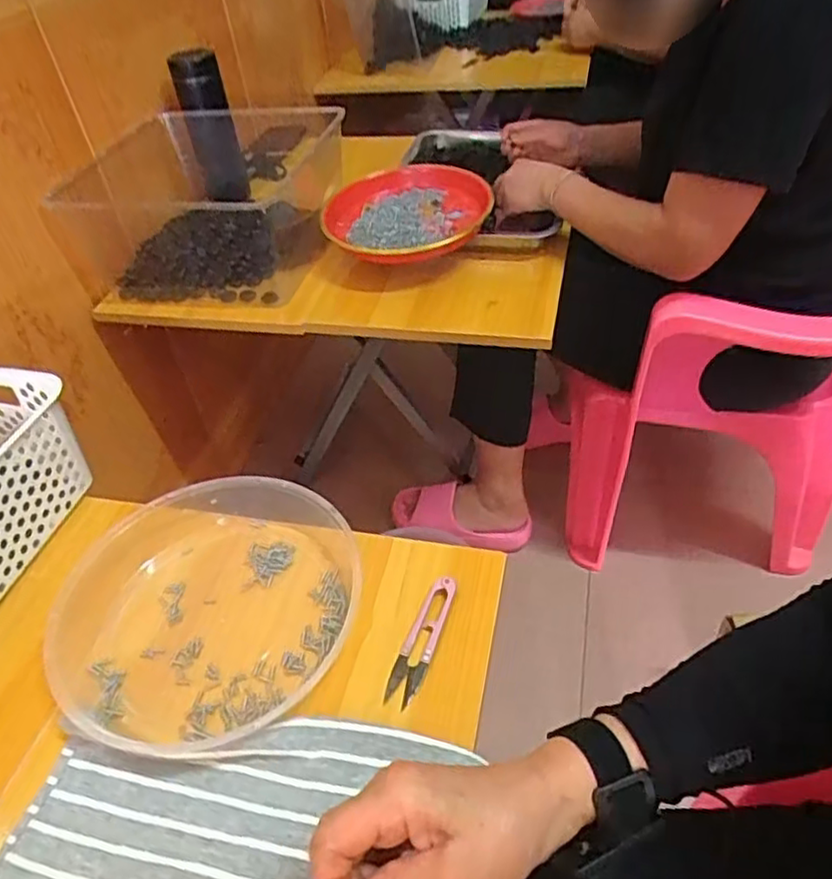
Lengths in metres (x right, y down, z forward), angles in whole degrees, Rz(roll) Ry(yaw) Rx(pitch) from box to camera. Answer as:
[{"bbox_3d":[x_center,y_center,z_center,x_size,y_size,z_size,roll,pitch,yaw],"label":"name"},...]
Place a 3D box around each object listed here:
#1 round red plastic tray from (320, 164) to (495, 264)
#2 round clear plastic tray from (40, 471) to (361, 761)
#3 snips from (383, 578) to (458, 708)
[{"bbox_3d":[-0.012,-0.296,0.881,0.210,0.044,0.200,-4,44,4],"label":"round red plastic tray"},{"bbox_3d":[-0.158,0.125,0.514,0.202,0.045,0.218,-4,44,4],"label":"round clear plastic tray"},{"bbox_3d":[0.004,0.146,0.492,0.022,0.015,0.100,12,47,19],"label":"snips"}]

